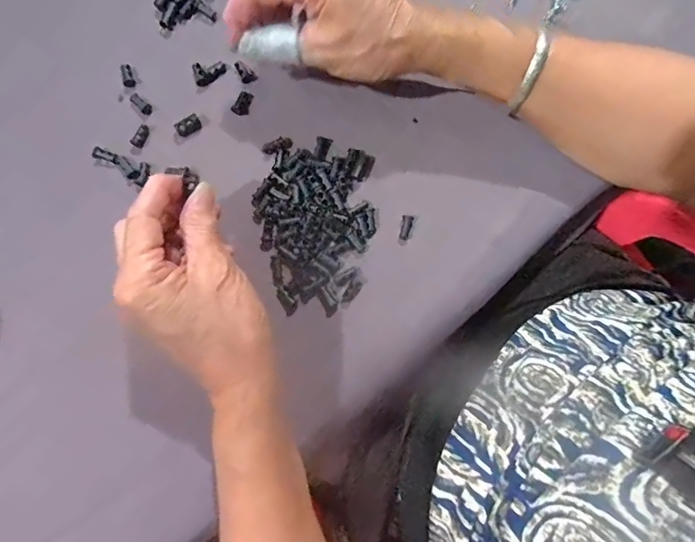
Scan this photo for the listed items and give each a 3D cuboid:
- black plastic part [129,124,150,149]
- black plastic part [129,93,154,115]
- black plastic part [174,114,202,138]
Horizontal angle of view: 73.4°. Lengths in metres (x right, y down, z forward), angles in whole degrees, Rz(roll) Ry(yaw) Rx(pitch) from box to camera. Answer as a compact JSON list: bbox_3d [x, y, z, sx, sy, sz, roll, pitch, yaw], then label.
[{"bbox_3d":[-0.147,-0.097,0.332,0.008,0.006,0.017,17,79,4],"label":"black plastic part"},{"bbox_3d":[-0.149,-0.121,0.338,0.019,0.004,0.008,42,82,8],"label":"black plastic part"},{"bbox_3d":[-0.113,-0.103,0.332,0.017,0.008,0.009,-39,81,-7],"label":"black plastic part"}]

